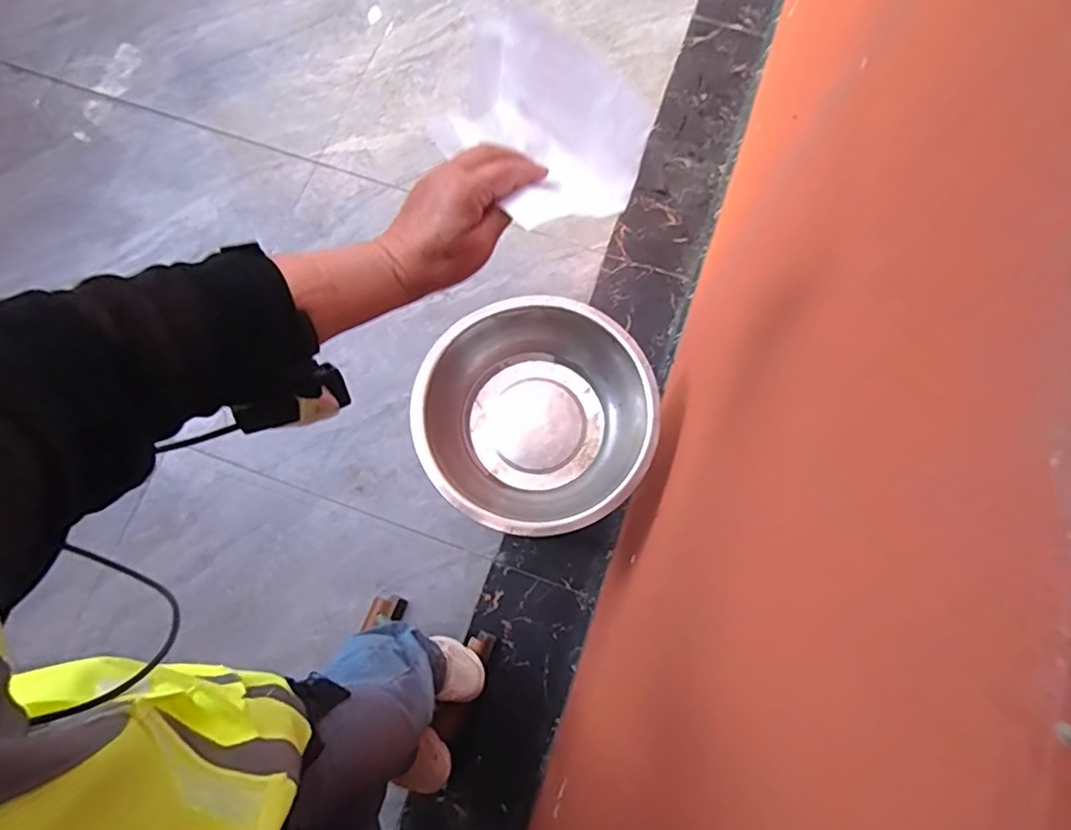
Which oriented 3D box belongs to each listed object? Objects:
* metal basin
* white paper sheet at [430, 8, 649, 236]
[{"bbox_3d":[0.003,0.001,0.935,0.349,0.117,0.346,0,75,0],"label":"metal basin"},{"bbox_3d":[-0.005,-0.198,0.409,0.091,0.076,0.154,-37,78,-7],"label":"white paper sheet"}]

